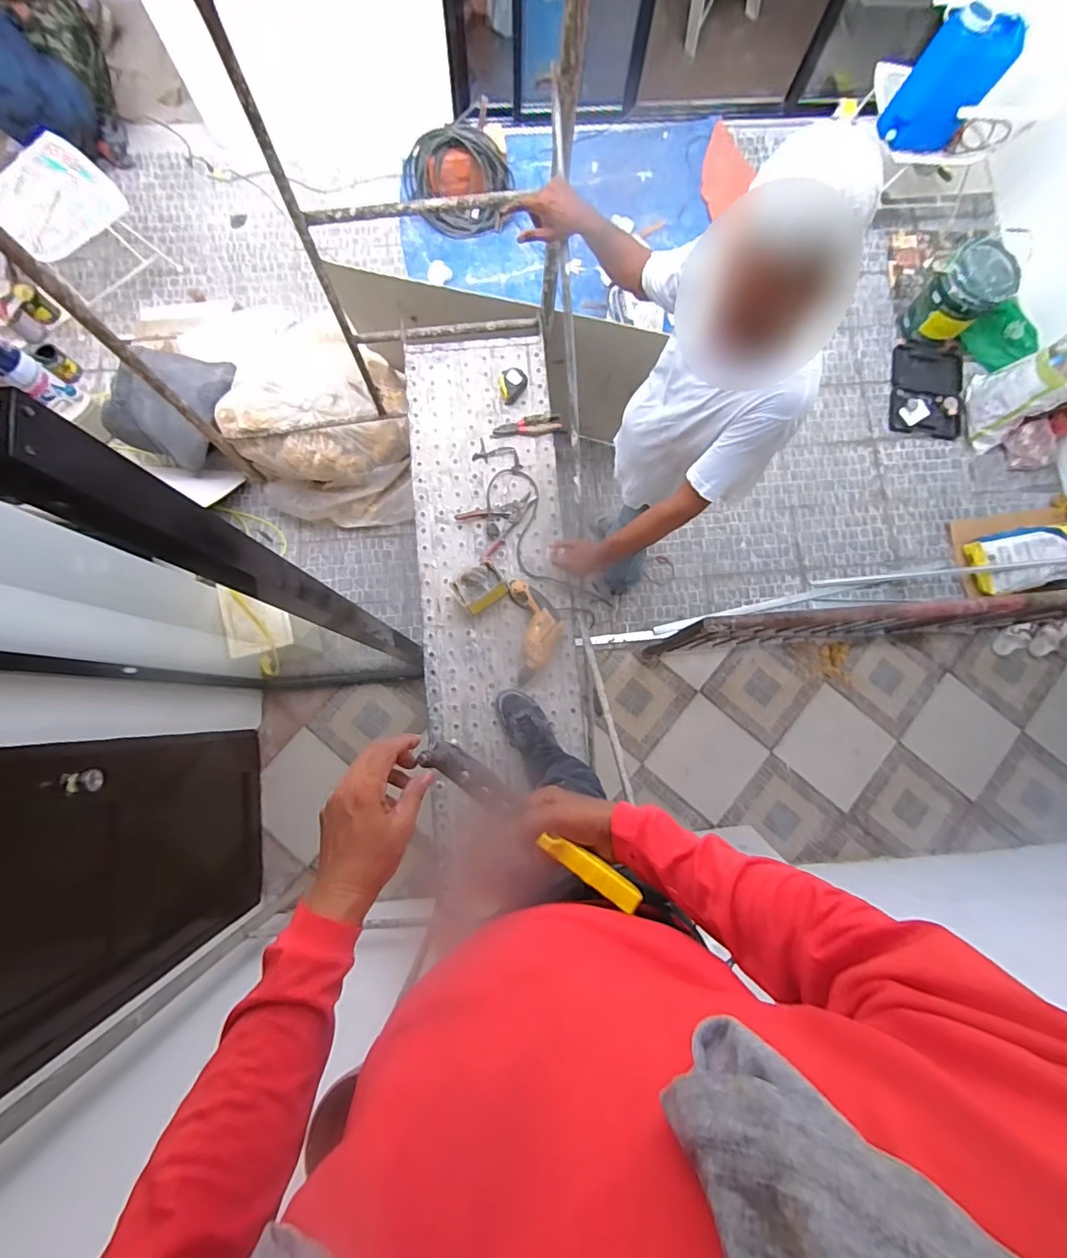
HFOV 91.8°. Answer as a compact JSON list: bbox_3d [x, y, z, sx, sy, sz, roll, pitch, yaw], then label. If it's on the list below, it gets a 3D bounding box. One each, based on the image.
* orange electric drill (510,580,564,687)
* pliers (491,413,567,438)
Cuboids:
[{"bbox_3d":[0.012,-0.002,1.391,0.133,0.087,0.281,-4,81,-3],"label":"orange electric drill"},{"bbox_3d":[-0.019,-0.602,1.530,0.211,0.022,0.066,-3,81,-2],"label":"pliers"}]

